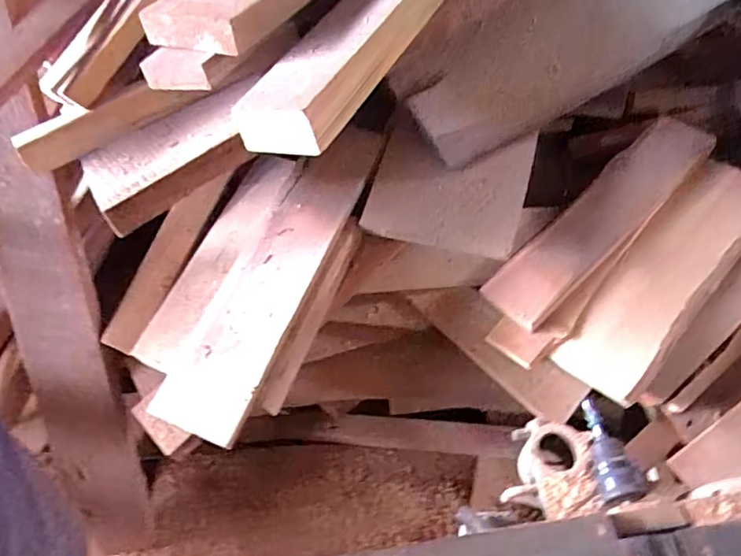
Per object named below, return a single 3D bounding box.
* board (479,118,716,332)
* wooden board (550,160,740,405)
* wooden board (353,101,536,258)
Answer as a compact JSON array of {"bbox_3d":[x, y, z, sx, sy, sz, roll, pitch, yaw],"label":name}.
[{"bbox_3d":[0.476,-0.133,1.132,0.599,0.027,0.135,-42,69,-16],"label":"board"},{"bbox_3d":[0.577,-0.018,1.085,0.151,0.025,0.563,37,74,25],"label":"wooden board"},{"bbox_3d":[0.147,-0.171,1.041,0.282,0.032,0.256,10,83,3],"label":"wooden board"}]

